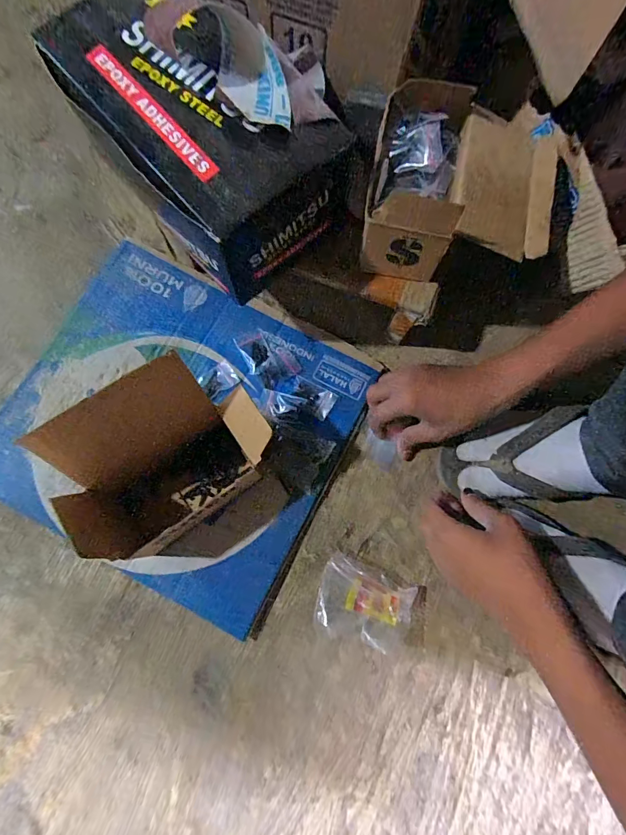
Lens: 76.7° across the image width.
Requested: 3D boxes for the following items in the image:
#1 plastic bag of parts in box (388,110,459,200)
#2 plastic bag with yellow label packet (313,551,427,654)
[{"bbox_3d":[0.097,-0.229,0.346,0.057,0.024,0.074,15,77,0],"label":"plastic bag of parts in box"},{"bbox_3d":[0.055,0.188,0.396,0.101,0.020,0.073,21,79,3],"label":"plastic bag with yellow label packet"}]

